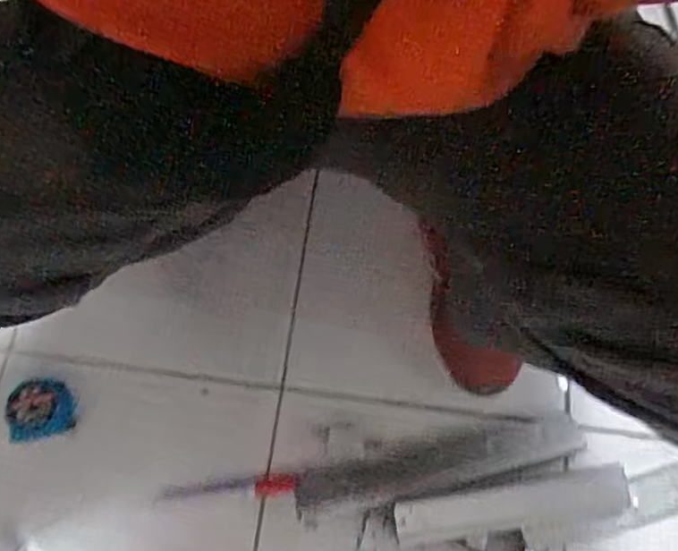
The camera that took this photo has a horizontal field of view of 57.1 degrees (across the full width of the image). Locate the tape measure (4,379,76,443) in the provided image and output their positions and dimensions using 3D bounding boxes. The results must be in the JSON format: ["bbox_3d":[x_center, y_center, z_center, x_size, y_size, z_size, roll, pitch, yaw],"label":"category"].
[{"bbox_3d":[-0.300,0.136,0.633,0.058,0.036,0.057,-17,71,-4],"label":"tape measure"}]

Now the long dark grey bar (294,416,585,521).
[{"bbox_3d":[0.099,0.187,0.614,0.286,0.023,0.042,-12,71,-2],"label":"long dark grey bar"}]

